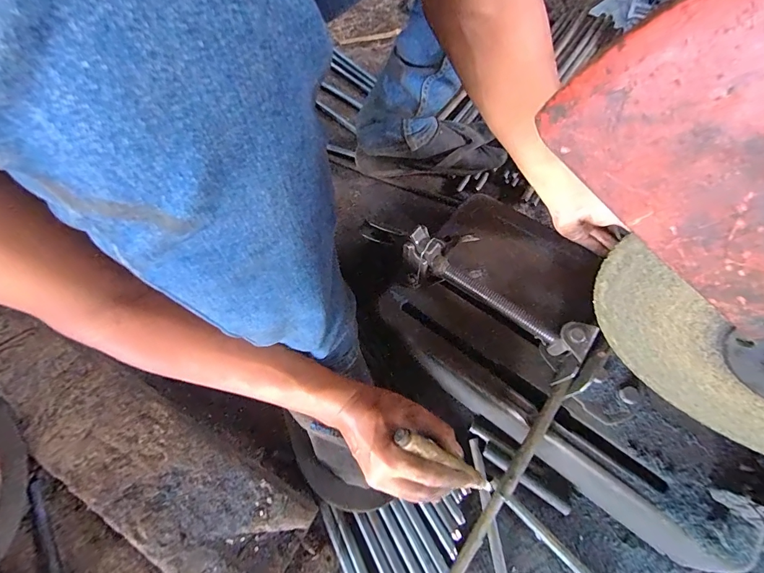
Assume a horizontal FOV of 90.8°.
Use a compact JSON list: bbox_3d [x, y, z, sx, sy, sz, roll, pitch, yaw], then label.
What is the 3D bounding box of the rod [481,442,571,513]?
[{"bbox_3d":[0.166,0.224,0.439,0.107,0.016,0.017,36,70,20],"label":"rod"}]

